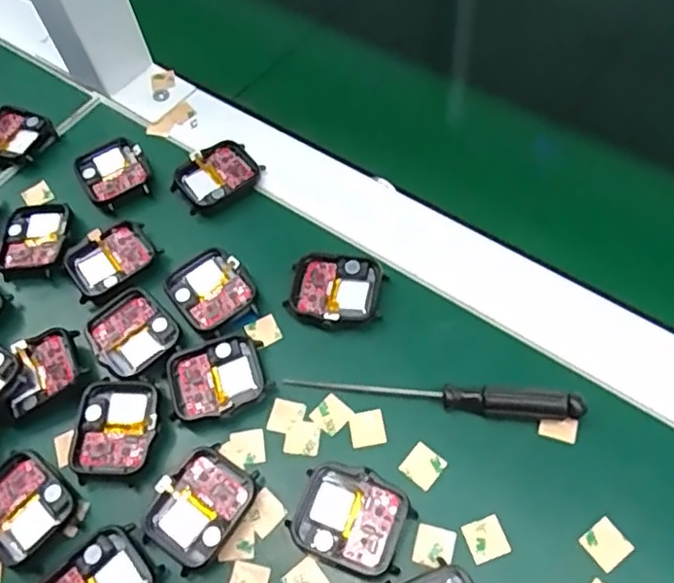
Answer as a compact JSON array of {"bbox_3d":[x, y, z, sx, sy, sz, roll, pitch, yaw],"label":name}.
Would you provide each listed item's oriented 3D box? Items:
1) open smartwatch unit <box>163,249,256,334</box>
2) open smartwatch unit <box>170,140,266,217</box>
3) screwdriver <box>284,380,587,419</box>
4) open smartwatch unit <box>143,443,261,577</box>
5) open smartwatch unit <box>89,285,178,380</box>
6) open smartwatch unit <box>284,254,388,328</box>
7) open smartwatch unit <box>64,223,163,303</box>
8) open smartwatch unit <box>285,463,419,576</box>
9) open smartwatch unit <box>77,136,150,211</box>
[{"bbox_3d":[-0.064,-0.001,0.323,0.037,0.005,0.043,-33,62,-14],"label":"open smartwatch unit"},{"bbox_3d":[-0.068,-0.065,0.363,0.046,0.009,0.036,-35,63,-15],"label":"open smartwatch unit"},{"bbox_3d":[0.042,0.047,0.286,0.130,0.016,0.011,5,60,8],"label":"screwdriver"},{"bbox_3d":[-0.058,0.091,0.271,0.037,0.007,0.046,30,66,20],"label":"open smartwatch unit"},{"bbox_3d":[-0.101,0.021,0.316,0.038,0.005,0.042,-41,64,-18],"label":"open smartwatch unit"},{"bbox_3d":[-0.001,0.001,0.319,0.046,0.013,0.039,5,60,8],"label":"open smartwatch unit"},{"bbox_3d":[-0.120,-0.017,0.339,0.044,0.008,0.034,-32,62,-14],"label":"open smartwatch unit"},{"bbox_3d":[0.006,0.095,0.265,0.046,0.008,0.037,17,62,14],"label":"open smartwatch unit"},{"bbox_3d":[-0.129,-0.070,0.370,0.038,0.007,0.047,-28,61,-11],"label":"open smartwatch unit"}]

